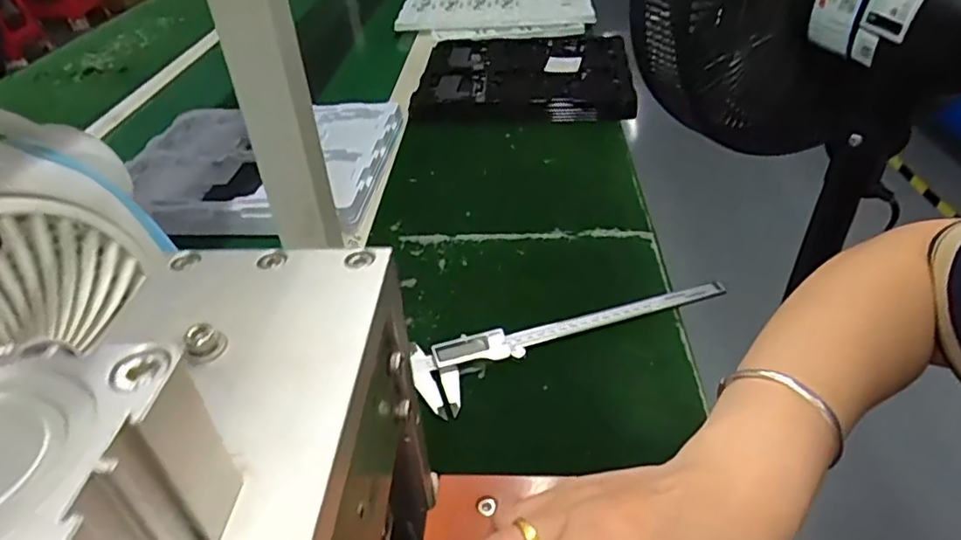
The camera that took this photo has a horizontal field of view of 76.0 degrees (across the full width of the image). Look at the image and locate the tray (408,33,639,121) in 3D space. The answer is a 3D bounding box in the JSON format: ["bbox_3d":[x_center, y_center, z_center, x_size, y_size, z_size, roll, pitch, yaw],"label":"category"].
[{"bbox_3d":[0.070,-0.302,0.966,0.317,0.046,0.319,2,38,7],"label":"tray"}]

